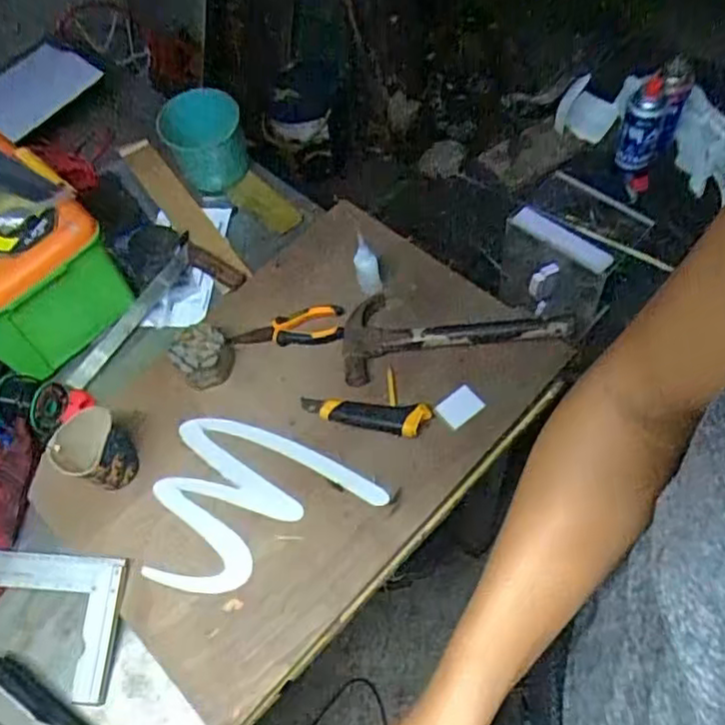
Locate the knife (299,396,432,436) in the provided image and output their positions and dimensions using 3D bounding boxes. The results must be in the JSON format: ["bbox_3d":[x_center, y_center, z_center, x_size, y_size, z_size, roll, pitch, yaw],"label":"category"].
[{"bbox_3d":[-0.001,0.062,0.821,0.161,0.019,0.040,6,66,19],"label":"knife"}]

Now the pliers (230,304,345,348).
[{"bbox_3d":[-0.103,-0.048,0.894,0.154,0.014,0.047,-6,61,3],"label":"pliers"}]

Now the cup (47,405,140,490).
[{"bbox_3d":[-0.307,0.103,0.783,0.075,0.070,0.078,-3,61,5],"label":"cup"}]

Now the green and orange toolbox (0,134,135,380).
[{"bbox_3d":[-0.476,-0.138,0.906,0.247,0.176,0.207,40,72,22],"label":"green and orange toolbox"}]

